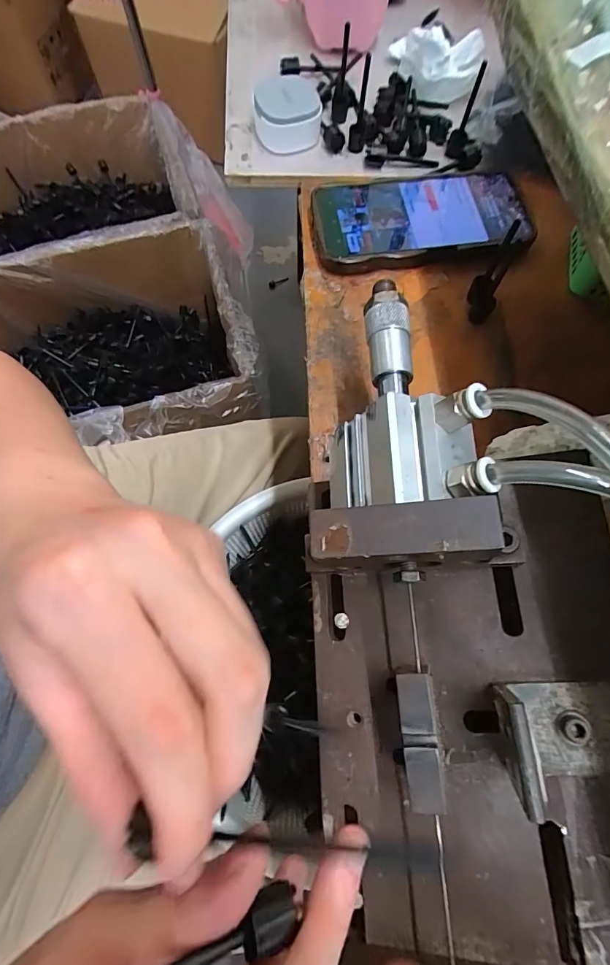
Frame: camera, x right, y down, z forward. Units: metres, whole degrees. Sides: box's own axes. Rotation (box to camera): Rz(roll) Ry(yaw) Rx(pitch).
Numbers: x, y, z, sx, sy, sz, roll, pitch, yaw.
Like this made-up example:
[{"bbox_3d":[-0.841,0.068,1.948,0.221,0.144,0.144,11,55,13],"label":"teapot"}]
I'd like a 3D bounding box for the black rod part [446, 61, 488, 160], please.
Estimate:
[{"bbox_3d":[0.131,-0.297,0.334,0.015,0.058,0.023,19,73,5],"label":"black rod part"}]

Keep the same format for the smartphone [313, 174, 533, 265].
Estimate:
[{"bbox_3d":[0.089,-0.206,0.322,0.159,0.016,0.077,-5,72,-3],"label":"smartphone"}]

